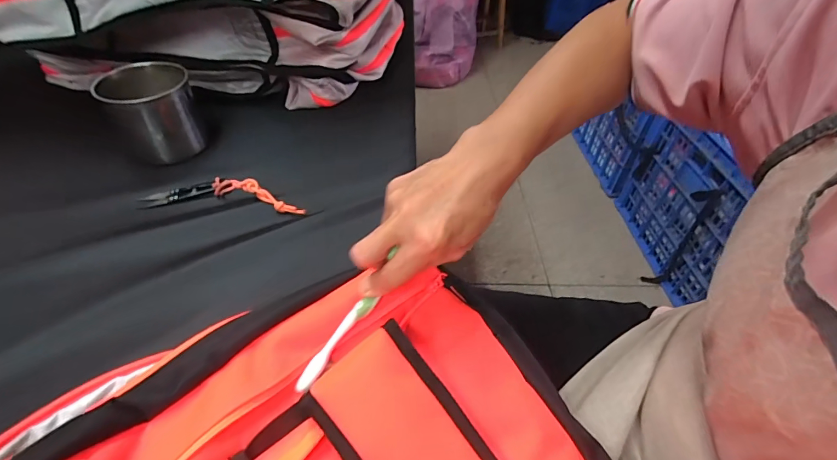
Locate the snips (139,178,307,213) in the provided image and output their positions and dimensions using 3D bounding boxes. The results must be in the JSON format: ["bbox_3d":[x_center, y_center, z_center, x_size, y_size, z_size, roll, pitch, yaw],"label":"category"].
[{"bbox_3d":[-0.230,-0.047,0.468,0.195,0.025,0.045,2,46,1],"label":"snips"}]

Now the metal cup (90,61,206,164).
[{"bbox_3d":[-0.336,-0.148,0.511,0.095,0.099,0.095,1,46,-1],"label":"metal cup"}]

